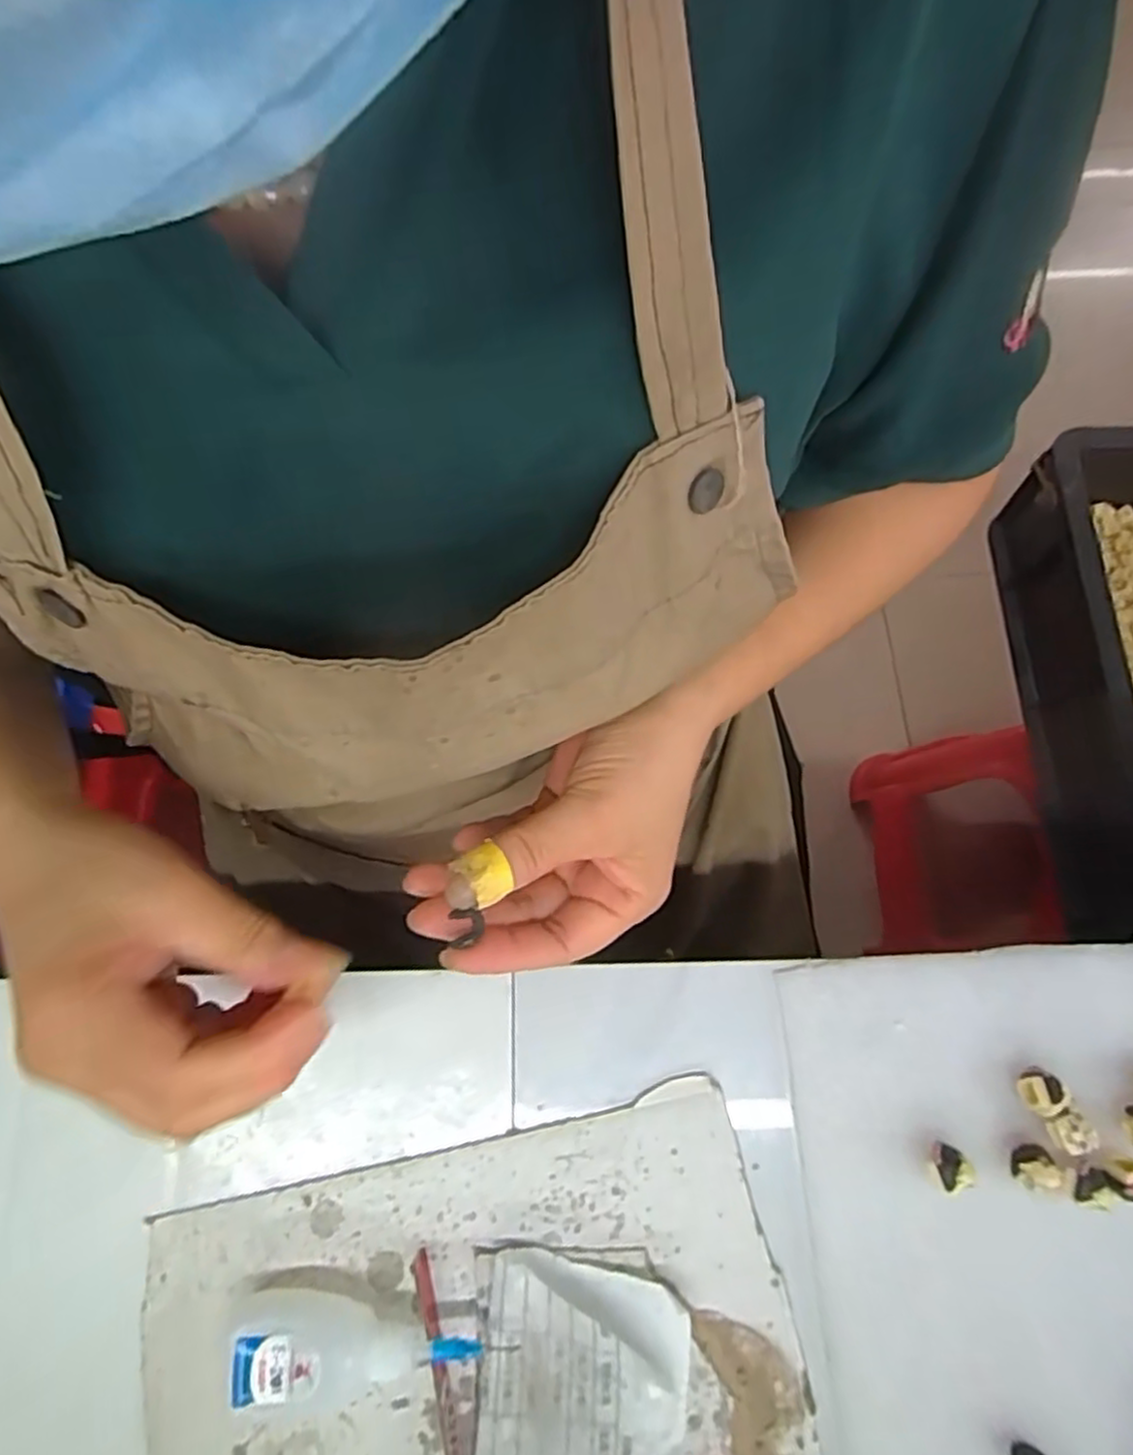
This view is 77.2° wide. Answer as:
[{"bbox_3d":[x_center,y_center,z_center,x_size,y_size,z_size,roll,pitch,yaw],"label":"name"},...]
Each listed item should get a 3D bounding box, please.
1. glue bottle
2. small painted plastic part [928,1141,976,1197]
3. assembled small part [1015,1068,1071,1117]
[{"bbox_3d":[-0.074,0.217,0.254,0.088,0.023,0.033,-5,73,-1],"label":"glue bottle"},{"bbox_3d":[0.145,0.168,0.271,0.012,0.018,0.016,21,75,7],"label":"small painted plastic part"},{"bbox_3d":[0.187,0.143,0.279,0.014,0.013,0.016,-5,73,-1],"label":"assembled small part"}]

